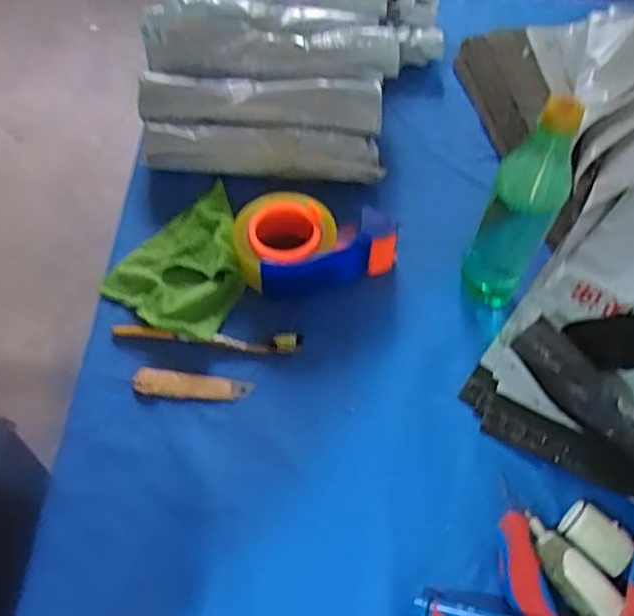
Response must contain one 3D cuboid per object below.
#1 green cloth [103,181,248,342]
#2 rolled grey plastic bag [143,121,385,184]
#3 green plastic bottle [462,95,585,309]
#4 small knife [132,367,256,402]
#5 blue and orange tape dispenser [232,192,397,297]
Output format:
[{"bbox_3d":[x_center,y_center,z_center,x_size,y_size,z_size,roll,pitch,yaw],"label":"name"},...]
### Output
[{"bbox_3d":[-0.124,-0.054,0.679,0.133,0.026,0.171,30,62,17],"label":"green cloth"},{"bbox_3d":[-0.064,-0.178,0.753,0.275,0.047,0.051,4,57,1],"label":"rolled grey plastic bag"},{"bbox_3d":[0.184,-0.090,0.588,0.058,0.247,0.053,23,60,13],"label":"green plastic bottle"},{"bbox_3d":[-0.118,0.073,0.611,0.110,0.008,0.025,5,57,2],"label":"small knife"},{"bbox_3d":[-0.003,-0.075,0.682,0.165,0.049,0.106,-11,58,-8],"label":"blue and orange tape dispenser"}]

